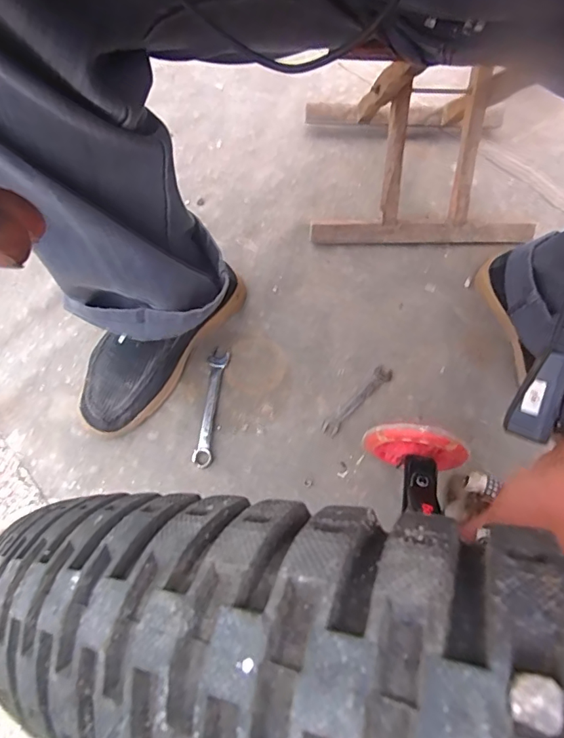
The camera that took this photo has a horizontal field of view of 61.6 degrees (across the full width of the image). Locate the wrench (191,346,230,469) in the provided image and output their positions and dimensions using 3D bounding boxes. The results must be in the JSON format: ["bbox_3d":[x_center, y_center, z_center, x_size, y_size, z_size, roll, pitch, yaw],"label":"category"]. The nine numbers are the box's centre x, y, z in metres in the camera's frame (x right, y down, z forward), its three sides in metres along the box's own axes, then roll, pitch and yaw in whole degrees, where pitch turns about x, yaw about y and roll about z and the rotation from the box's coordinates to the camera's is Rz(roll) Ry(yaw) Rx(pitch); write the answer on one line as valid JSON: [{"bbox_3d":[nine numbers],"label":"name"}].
[{"bbox_3d":[-0.088,0.043,0.579,0.024,0.012,0.154,6,66,1],"label":"wrench"}]

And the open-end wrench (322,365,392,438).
[{"bbox_3d":[0.096,0.039,0.596,0.022,0.008,0.120,42,72,16],"label":"open-end wrench"}]

